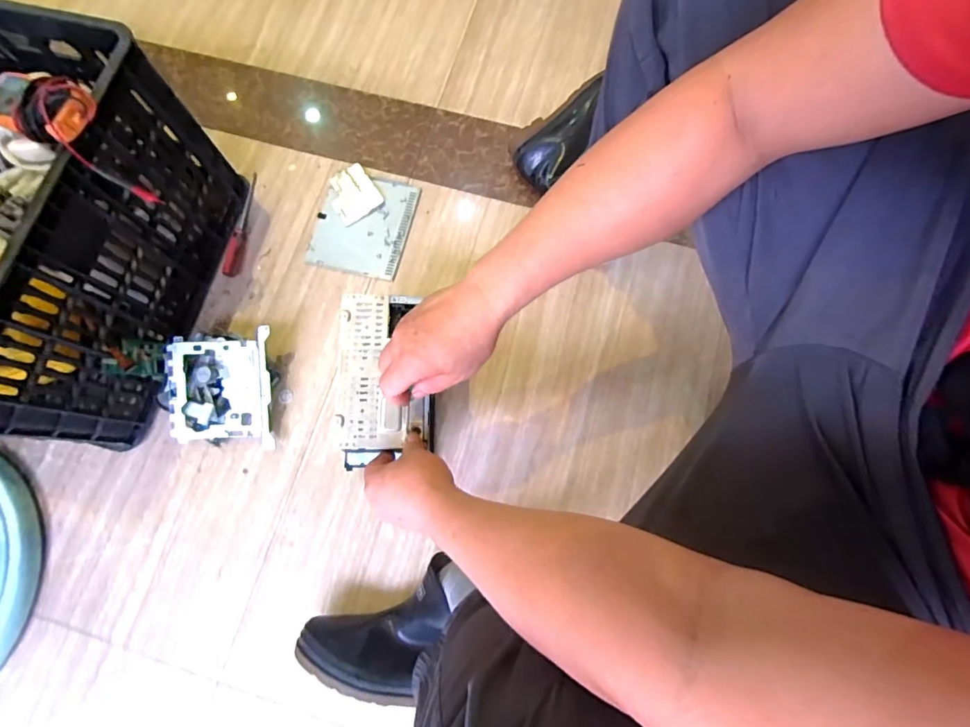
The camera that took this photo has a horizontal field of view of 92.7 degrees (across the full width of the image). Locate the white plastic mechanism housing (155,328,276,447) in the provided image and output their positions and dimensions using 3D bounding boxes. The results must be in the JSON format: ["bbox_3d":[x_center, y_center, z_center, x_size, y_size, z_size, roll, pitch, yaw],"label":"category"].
[{"bbox_3d":[-0.386,0.035,0.675,0.149,0.034,0.159,2,92,-1],"label":"white plastic mechanism housing"}]

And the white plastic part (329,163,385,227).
[{"bbox_3d":[-0.223,-0.287,0.782,0.078,0.014,0.092,-32,77,-8],"label":"white plastic part"}]

